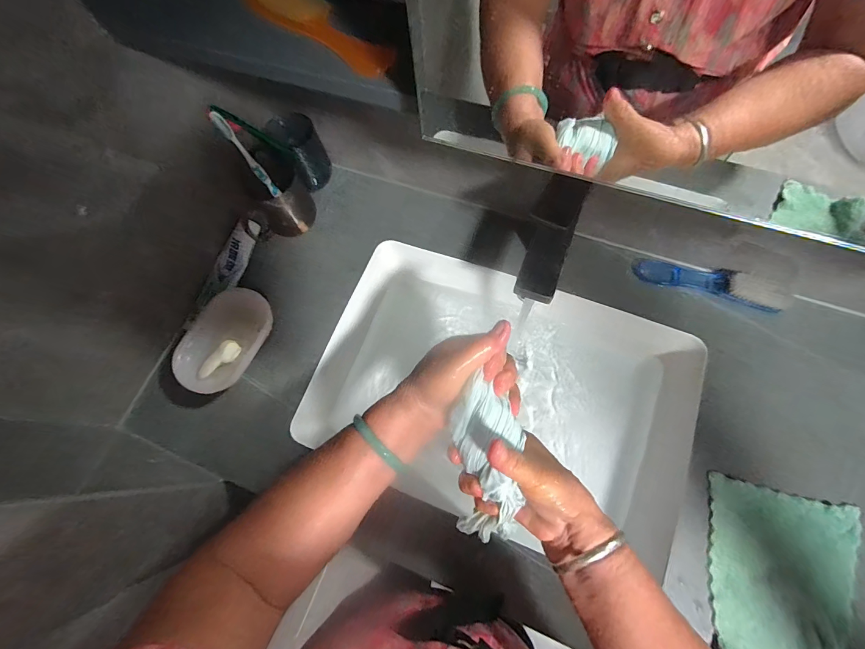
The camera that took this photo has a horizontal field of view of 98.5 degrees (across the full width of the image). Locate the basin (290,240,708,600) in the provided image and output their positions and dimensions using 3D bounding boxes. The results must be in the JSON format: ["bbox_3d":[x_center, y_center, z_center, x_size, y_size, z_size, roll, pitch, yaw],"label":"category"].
[{"bbox_3d":[0.093,0.087,0.570,0.506,0.122,0.356,20,74,11],"label":"basin"}]

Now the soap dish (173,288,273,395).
[{"bbox_3d":[-0.306,0.022,0.551,0.114,0.035,0.157,22,74,12],"label":"soap dish"}]

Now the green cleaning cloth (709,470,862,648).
[{"bbox_3d":[0.378,0.286,0.393,0.141,0.027,0.206,15,70,9],"label":"green cleaning cloth"}]

